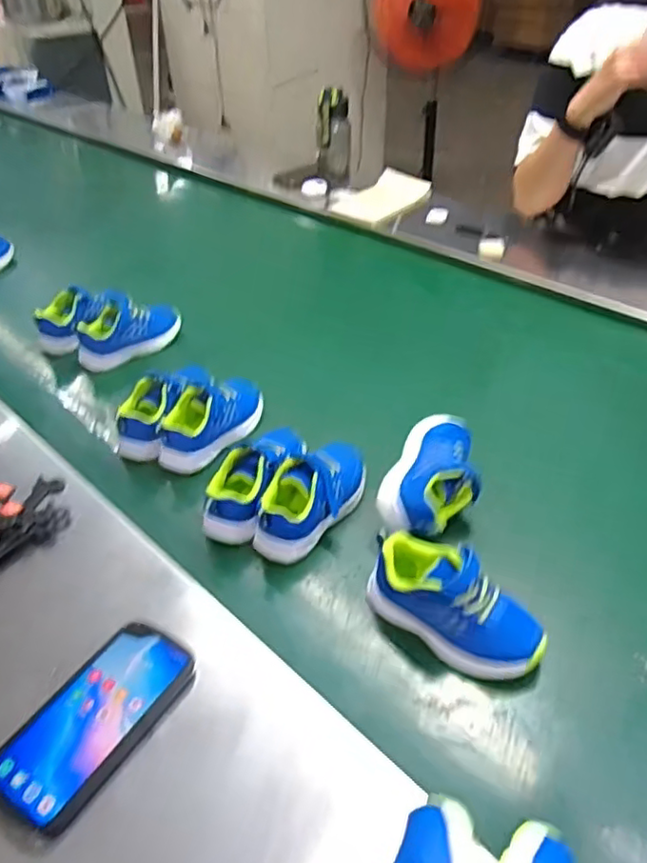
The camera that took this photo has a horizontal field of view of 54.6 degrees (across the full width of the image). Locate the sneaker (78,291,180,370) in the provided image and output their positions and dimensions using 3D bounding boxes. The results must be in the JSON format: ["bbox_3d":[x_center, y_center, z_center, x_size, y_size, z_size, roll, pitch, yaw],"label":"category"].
[{"bbox_3d":[-0.301,-0.162,0.957,0.161,0.068,0.075,-27,46,-30],"label":"sneaker"}]

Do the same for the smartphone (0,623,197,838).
[{"bbox_3d":[-0.179,0.224,0.496,0.083,0.018,0.157,23,44,26],"label":"smartphone"}]

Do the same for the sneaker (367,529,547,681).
[{"bbox_3d":[0.114,0.153,0.558,0.160,0.075,0.066,24,45,27],"label":"sneaker"}]

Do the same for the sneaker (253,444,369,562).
[{"bbox_3d":[-0.014,0.070,0.676,0.067,0.076,0.150,22,44,24],"label":"sneaker"}]

